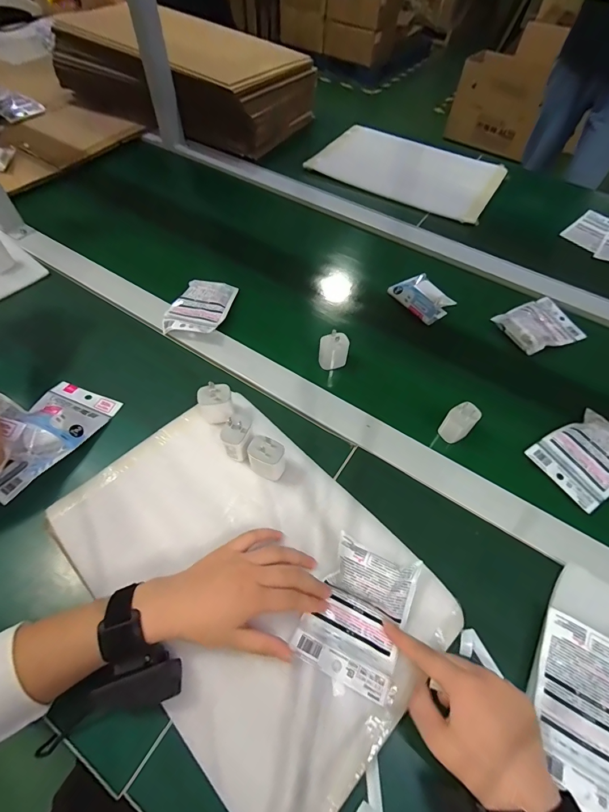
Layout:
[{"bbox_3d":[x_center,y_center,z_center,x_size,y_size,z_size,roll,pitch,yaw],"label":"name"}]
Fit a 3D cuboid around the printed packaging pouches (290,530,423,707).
[{"bbox_3d":[0.052,0.202,0.374,0.094,0.040,0.118,19,57,11],"label":"printed packaging pouches"}]

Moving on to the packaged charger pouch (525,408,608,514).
[{"bbox_3d":[0.374,0.064,0.501,0.123,0.026,0.096,-29,62,-19],"label":"packaged charger pouch"}]

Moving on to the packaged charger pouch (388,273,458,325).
[{"bbox_3d":[0.206,-0.191,0.666,0.065,0.029,0.096,-29,62,-19],"label":"packaged charger pouch"}]

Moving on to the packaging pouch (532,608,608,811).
[{"bbox_3d":[0.267,0.287,0.350,0.107,0.015,0.146,24,59,13],"label":"packaging pouch"}]

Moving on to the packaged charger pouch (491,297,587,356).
[{"bbox_3d":[0.395,-0.138,0.635,0.131,0.027,0.096,-22,60,-16],"label":"packaged charger pouch"}]

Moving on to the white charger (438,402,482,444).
[{"bbox_3d":[0.208,0.023,0.513,0.028,0.060,0.034,-34,64,-22],"label":"white charger"}]

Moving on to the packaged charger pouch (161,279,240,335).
[{"bbox_3d":[-0.173,-0.162,0.631,0.091,0.032,0.116,11,57,5],"label":"packaged charger pouch"}]

